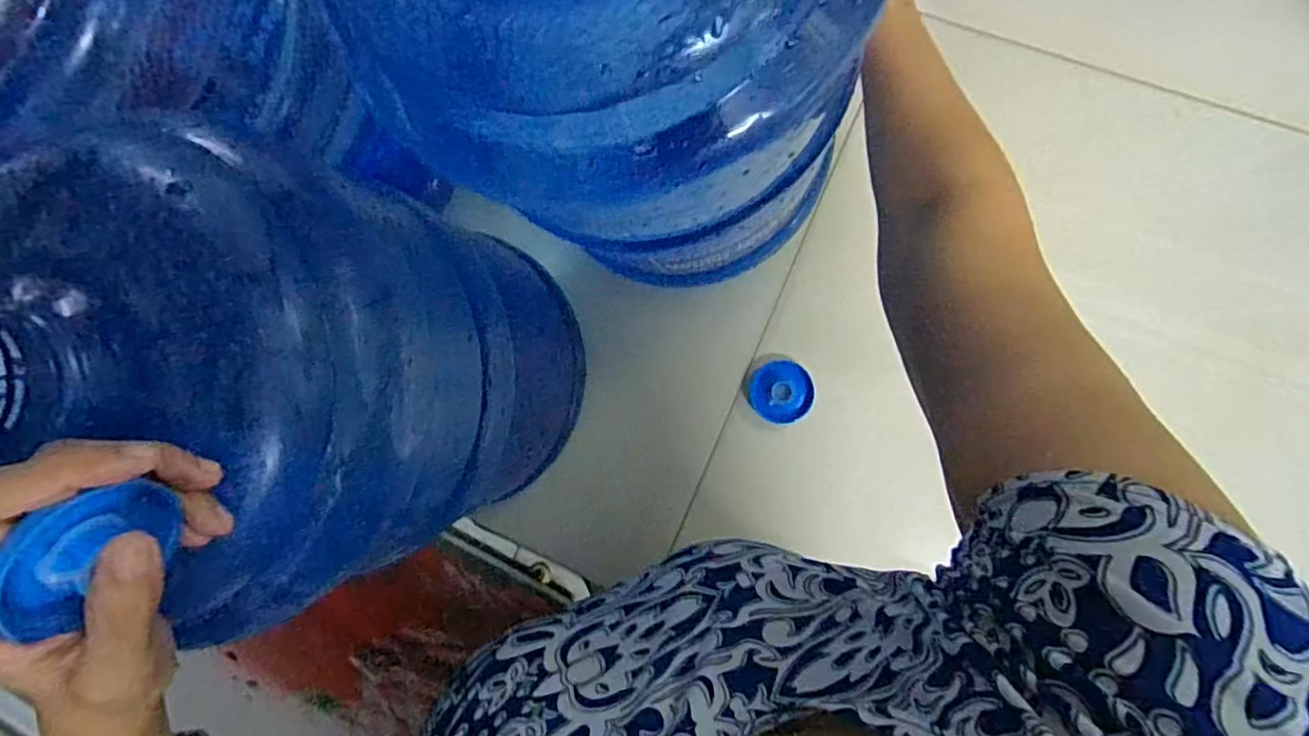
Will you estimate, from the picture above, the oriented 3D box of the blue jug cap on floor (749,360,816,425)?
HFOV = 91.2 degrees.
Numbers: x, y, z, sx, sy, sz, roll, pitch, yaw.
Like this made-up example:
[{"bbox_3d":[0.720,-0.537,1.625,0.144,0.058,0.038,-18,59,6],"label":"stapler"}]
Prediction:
[{"bbox_3d":[0.119,0.022,0.596,0.057,0.022,0.056,0,91,10],"label":"blue jug cap on floor"}]

